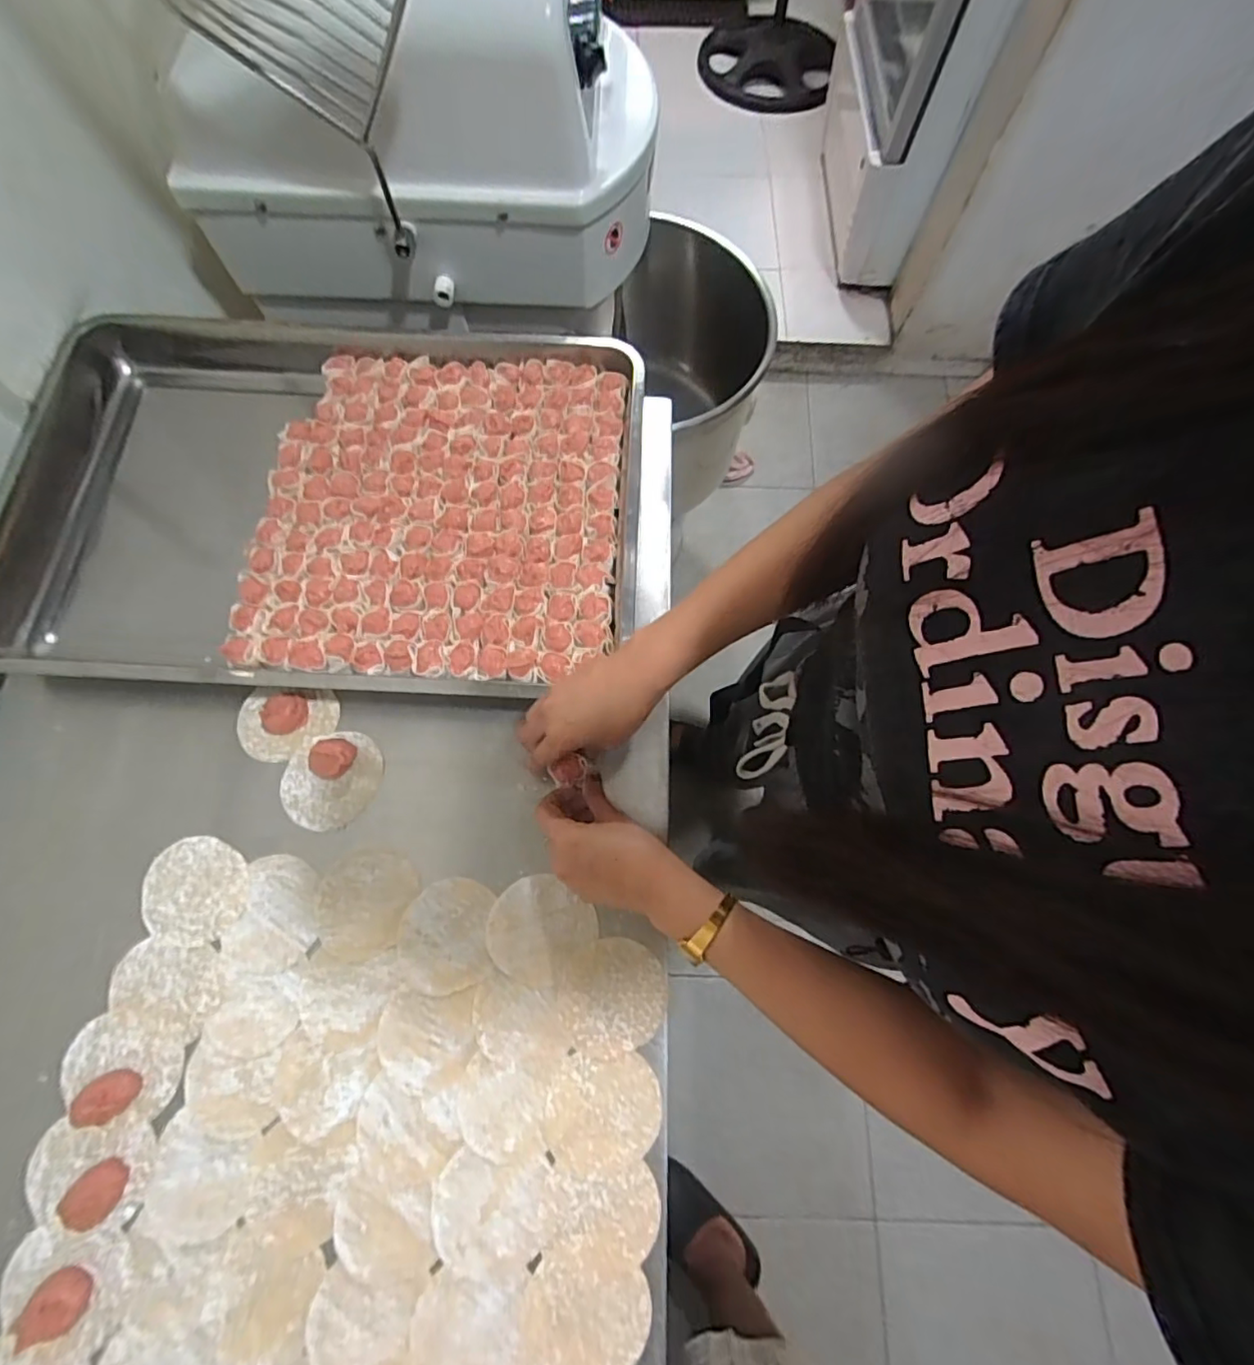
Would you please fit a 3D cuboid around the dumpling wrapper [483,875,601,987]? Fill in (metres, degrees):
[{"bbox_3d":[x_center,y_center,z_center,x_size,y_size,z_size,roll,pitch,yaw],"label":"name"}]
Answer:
[{"bbox_3d":[-0.072,0.201,0.472,0.081,0.006,0.081,0,71,-1],"label":"dumpling wrapper"}]

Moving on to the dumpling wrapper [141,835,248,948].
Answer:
[{"bbox_3d":[-0.356,0.170,0.475,0.084,0.004,0.082,0,71,-1],"label":"dumpling wrapper"}]

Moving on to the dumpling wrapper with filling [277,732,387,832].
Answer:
[{"bbox_3d":[-0.258,0.082,0.496,0.076,0.024,0.087,42,75,13],"label":"dumpling wrapper with filling"}]

